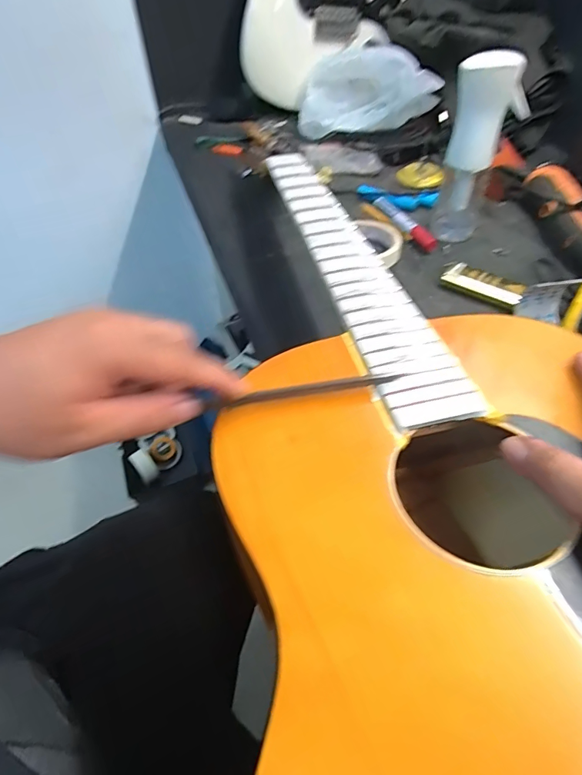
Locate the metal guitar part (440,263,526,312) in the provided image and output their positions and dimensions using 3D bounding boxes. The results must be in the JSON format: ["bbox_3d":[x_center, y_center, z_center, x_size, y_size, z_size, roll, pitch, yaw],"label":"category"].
[{"bbox_3d":[0.213,-0.111,0.502,0.041,0.019,0.084,-37,57,-26],"label":"metal guitar part"}]

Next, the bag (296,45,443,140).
[{"bbox_3d":[0.132,-0.508,0.773,0.231,0.112,0.095,3,49,5],"label":"bag"}]

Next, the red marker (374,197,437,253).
[{"bbox_3d":[0.150,-0.224,0.599,0.019,0.021,0.134,-16,50,-11],"label":"red marker"}]

